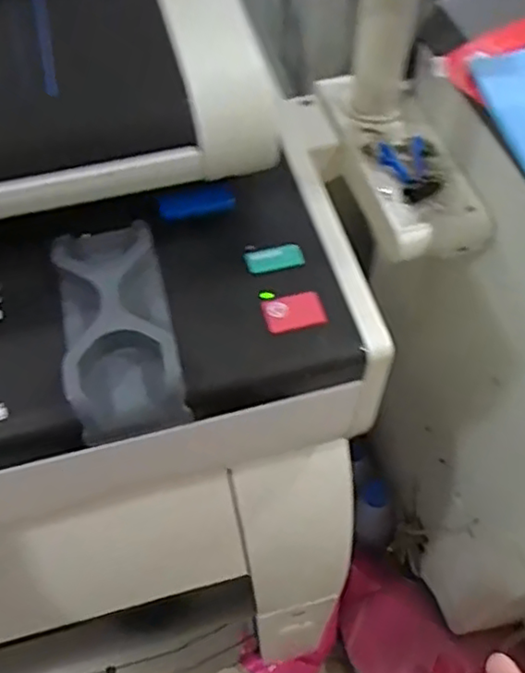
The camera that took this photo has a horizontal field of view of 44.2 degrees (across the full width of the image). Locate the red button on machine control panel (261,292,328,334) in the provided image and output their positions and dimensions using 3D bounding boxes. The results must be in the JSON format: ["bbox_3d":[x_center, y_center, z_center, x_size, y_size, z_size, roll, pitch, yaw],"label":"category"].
[{"bbox_3d":[0.018,-0.015,0.382,0.035,0.004,0.025,-13,58,-7],"label":"red button on machine control panel"}]

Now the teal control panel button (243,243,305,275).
[{"bbox_3d":[0.007,-0.049,0.405,0.036,0.005,0.018,-7,58,-3],"label":"teal control panel button"}]

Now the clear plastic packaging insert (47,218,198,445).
[{"bbox_3d":[-0.086,-0.013,0.381,0.062,0.032,0.143,-14,58,-7],"label":"clear plastic packaging insert"}]

